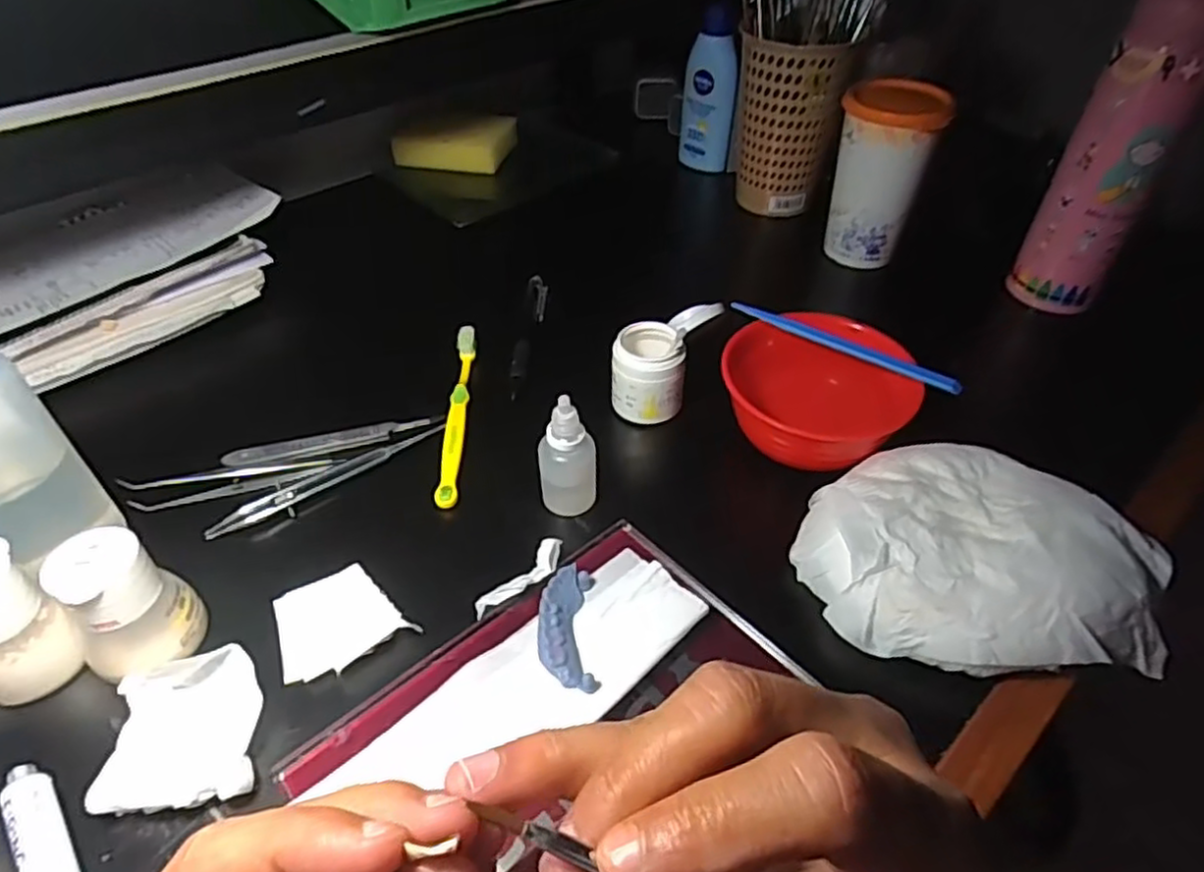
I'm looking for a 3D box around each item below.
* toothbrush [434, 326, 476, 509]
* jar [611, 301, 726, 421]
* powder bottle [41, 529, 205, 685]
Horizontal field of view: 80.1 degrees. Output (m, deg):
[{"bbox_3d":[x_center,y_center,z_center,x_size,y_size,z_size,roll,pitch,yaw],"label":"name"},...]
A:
[{"bbox_3d":[-0.091,-0.018,0.453,0.012,0.010,0.152,-1,45,-3],"label":"toothbrush"},{"bbox_3d":[0.037,-0.049,0.455,0.046,0.053,0.070,21,48,18],"label":"jar"},{"bbox_3d":[-0.214,0.073,0.321,0.043,0.054,0.046,30,51,26],"label":"powder bottle"}]

